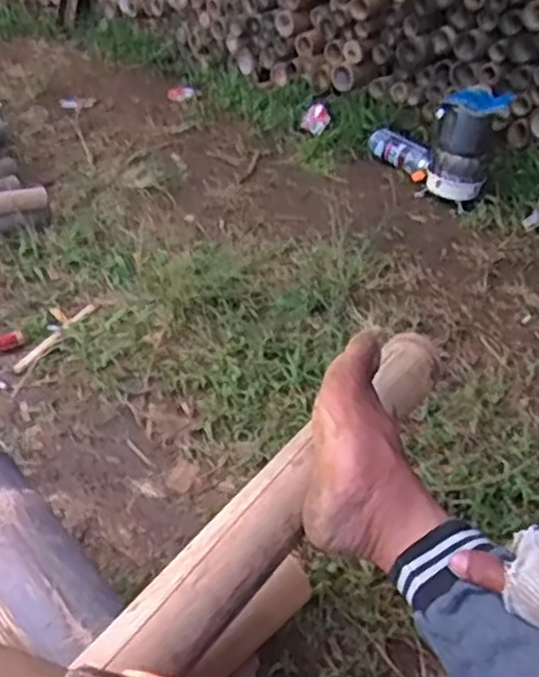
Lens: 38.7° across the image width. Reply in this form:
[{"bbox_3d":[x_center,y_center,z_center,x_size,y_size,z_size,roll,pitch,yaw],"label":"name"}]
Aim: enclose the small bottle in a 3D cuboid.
[{"bbox_3d":[0.306,-0.434,1.779,0.058,0.058,0.243,-10,41,-22],"label":"small bottle"}]

